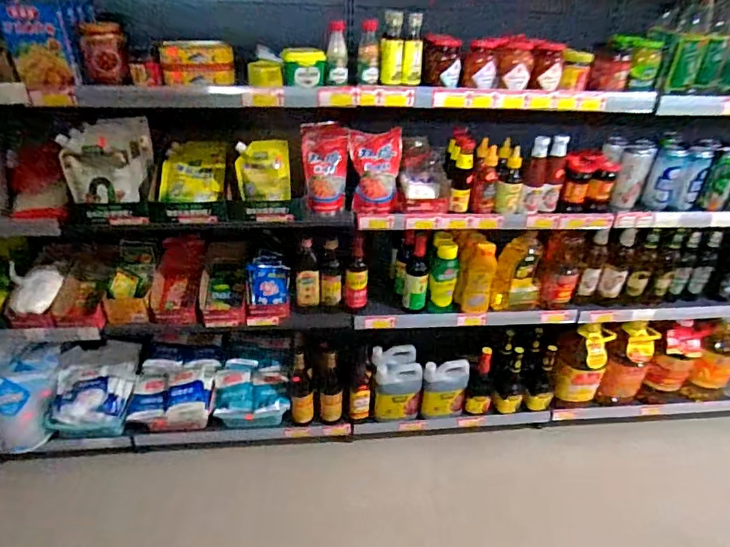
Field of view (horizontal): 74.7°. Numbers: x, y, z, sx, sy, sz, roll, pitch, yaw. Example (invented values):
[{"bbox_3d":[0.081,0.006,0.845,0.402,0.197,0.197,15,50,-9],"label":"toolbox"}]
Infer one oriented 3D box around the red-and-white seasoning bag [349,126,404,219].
[{"bbox_3d":[0.023,-0.235,1.134,0.115,0.185,0.083,3,34,0],"label":"red-and-white seasoning bag"}]

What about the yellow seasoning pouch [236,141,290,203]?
[{"bbox_3d":[-0.237,-0.238,1.117,0.122,0.126,0.044,0,34,-4],"label":"yellow seasoning pouch"}]

